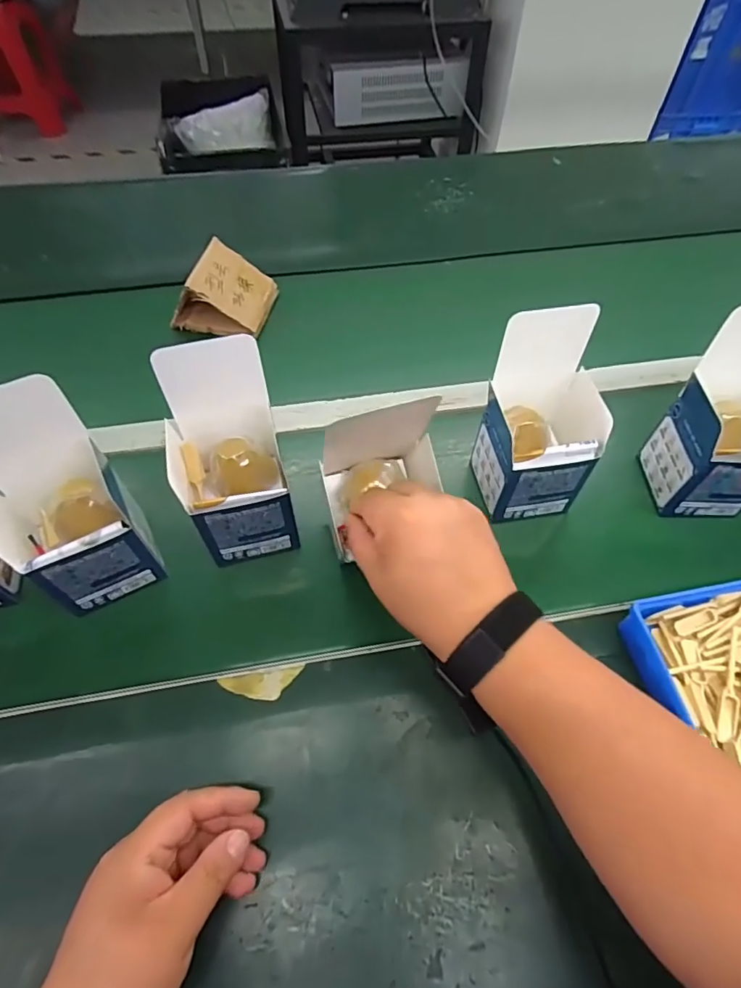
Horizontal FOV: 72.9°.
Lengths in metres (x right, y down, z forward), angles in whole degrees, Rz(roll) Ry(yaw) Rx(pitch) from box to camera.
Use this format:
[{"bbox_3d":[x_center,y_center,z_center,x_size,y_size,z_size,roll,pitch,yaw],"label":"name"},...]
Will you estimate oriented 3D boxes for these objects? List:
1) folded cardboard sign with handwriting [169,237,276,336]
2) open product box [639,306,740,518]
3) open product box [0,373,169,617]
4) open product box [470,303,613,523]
[{"bbox_3d":[-0.187,-0.264,0.644,0.103,0.068,0.107,14,56,11],"label":"folded cardboard sign with handwriting"},{"bbox_3d":[0.334,-0.065,0.457,0.091,0.166,0.098,0,54,1],"label":"open product box"},{"bbox_3d":[-0.248,0.010,0.401,0.090,0.170,0.098,-28,58,-17],"label":"open product box"},{"bbox_3d":[0.156,-0.062,0.456,0.096,0.170,0.094,-8,55,-4],"label":"open product box"}]

